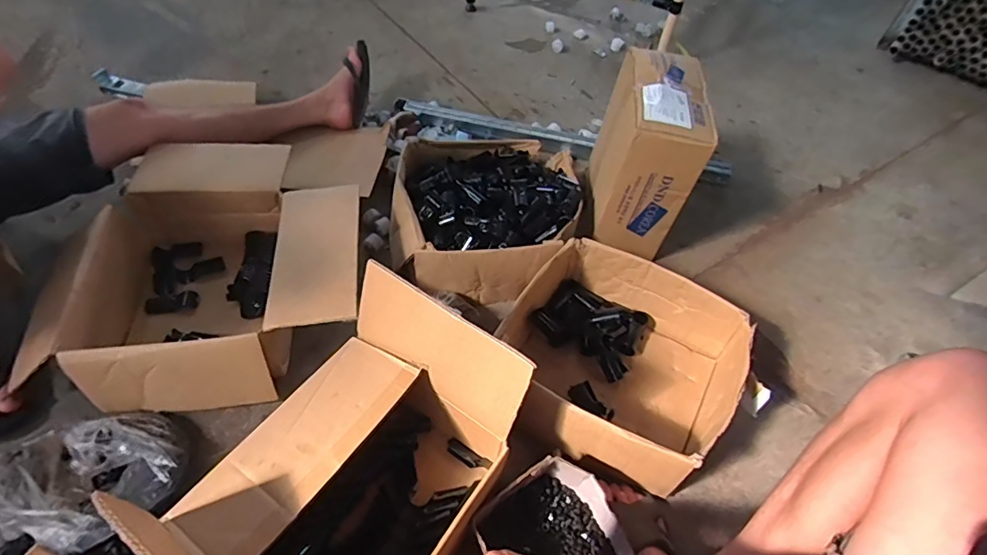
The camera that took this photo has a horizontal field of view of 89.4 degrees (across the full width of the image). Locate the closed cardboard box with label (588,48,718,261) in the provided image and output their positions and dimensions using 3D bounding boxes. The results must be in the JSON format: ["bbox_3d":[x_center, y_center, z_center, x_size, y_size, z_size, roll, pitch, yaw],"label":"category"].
[{"bbox_3d":[0.294,-0.246,0.977,0.155,0.273,0.262,8,51,1],"label":"closed cardboard box with label"}]

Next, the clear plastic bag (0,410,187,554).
[{"bbox_3d":[-0.628,0.297,0.676,0.385,0.071,0.185,-12,55,-14],"label":"clear plastic bag"}]

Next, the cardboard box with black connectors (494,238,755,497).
[{"bbox_3d":[0.202,0.128,0.810,0.335,0.144,0.326,30,57,17],"label":"cardboard box with black connectors"}]

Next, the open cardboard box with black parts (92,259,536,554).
[{"bbox_3d":[-0.161,0.226,0.604,0.272,0.250,0.362,29,56,16],"label":"open cardboard box with black parts"}]

